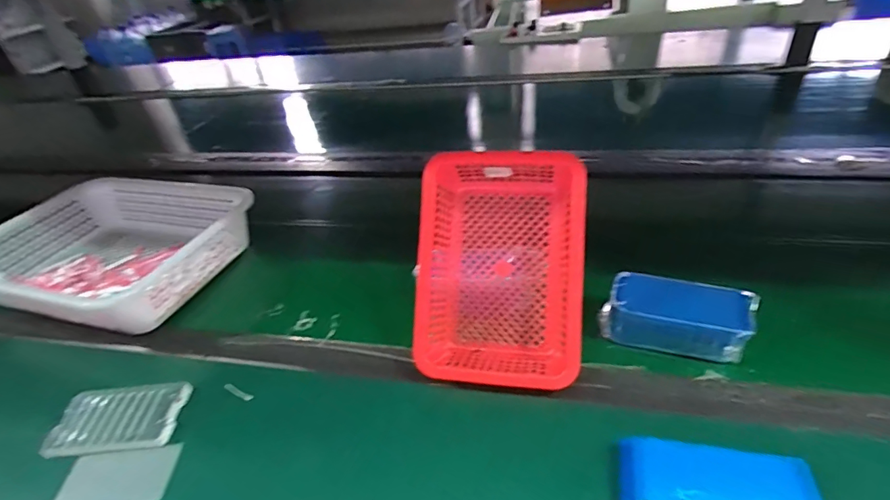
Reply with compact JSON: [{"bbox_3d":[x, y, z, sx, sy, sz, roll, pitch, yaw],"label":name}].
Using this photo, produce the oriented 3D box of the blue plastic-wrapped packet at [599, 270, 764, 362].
[{"bbox_3d":[0.234,0.068,0.479,0.134,0.052,0.068,10,41,22],"label":"blue plastic-wrapped packet"}]

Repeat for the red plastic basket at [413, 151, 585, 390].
[{"bbox_3d":[0.057,0.019,0.483,0.154,0.227,0.067,3,-5,10],"label":"red plastic basket"}]

